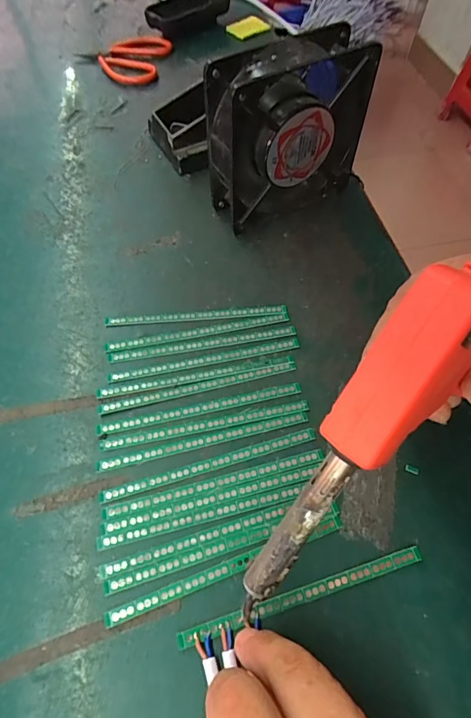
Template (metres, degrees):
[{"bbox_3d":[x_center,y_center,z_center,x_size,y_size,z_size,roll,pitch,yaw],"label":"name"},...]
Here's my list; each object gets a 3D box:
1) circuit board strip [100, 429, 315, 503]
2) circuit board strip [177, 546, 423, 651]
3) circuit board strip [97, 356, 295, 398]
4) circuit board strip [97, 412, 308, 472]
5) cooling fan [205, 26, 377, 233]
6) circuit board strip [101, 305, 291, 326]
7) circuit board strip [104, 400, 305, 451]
[{"bbox_3d":[-0.015,0.064,0.255,0.132,0.004,0.009,-15,60,-8],"label":"circuit board strip"},{"bbox_3d":[0.036,0.124,0.221,0.134,0.004,0.008,-15,60,-9],"label":"circuit board strip"},{"bbox_3d":[-0.026,0.012,0.287,0.134,0.004,0.008,-10,59,-6],"label":"circuit board strip"},{"bbox_3d":[-0.019,0.051,0.263,0.132,0.004,0.010,-12,60,-7],"label":"circuit board strip"},{"bbox_3d":[0.041,-0.177,0.332,0.126,0.120,0.046,-26,62,-14],"label":"cooling fan"},{"bbox_3d":[-0.029,-0.033,0.314,0.134,0.004,0.008,-4,59,-2],"label":"circuit board strip"},{"bbox_3d":[-0.019,0.042,0.269,0.133,0.004,0.008,-11,59,-6],"label":"circuit board strip"}]

